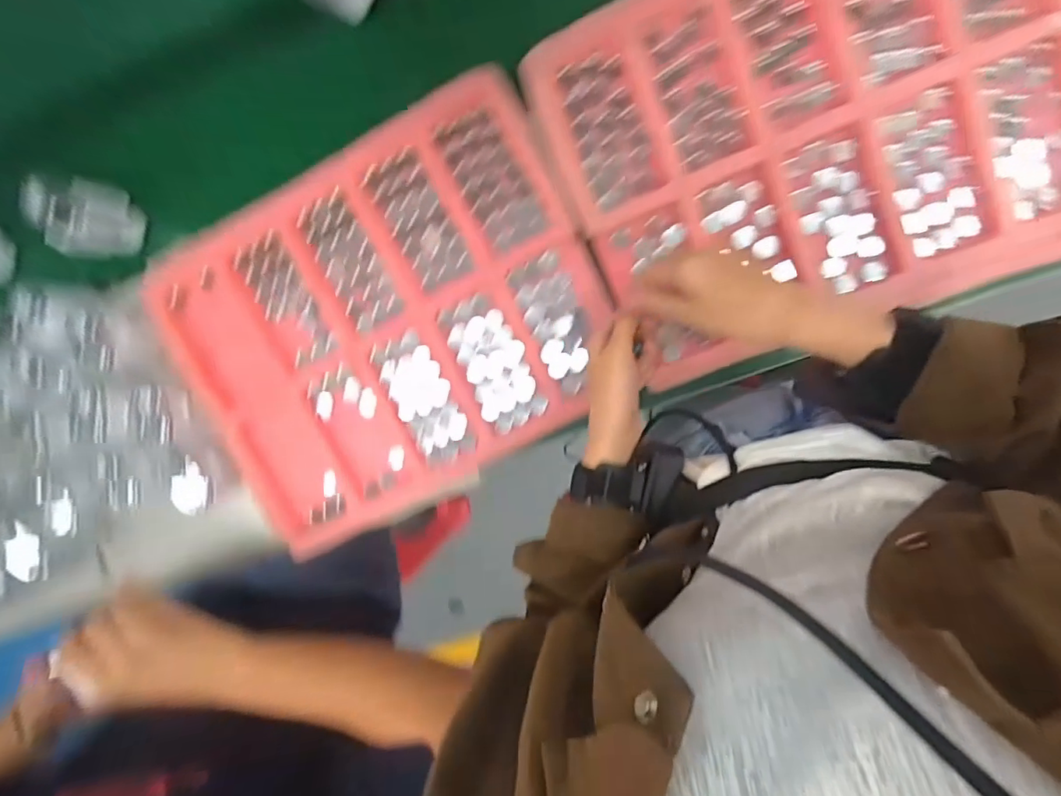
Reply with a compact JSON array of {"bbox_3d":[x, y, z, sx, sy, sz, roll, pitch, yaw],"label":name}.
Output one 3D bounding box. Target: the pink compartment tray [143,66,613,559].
[{"bbox_3d":[-0.146,-0.069,0.530,0.422,0.021,0.340,-28,95,7],"label":"pink compartment tray"}]

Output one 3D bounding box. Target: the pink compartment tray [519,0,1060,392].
[{"bbox_3d":[0.262,-0.237,0.462,0.451,0.036,0.343,-20,96,7],"label":"pink compartment tray"}]

